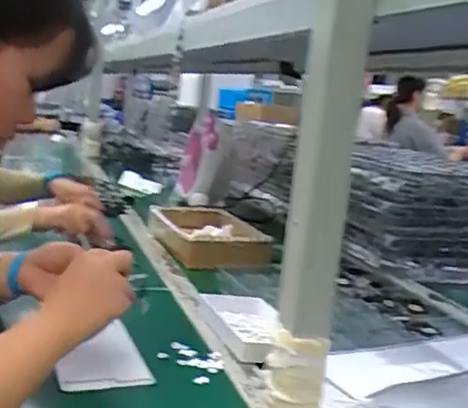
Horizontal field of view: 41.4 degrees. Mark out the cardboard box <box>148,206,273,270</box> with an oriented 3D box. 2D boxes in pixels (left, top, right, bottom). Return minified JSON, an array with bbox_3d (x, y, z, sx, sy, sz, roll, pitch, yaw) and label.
[{"bbox_3d":[-0.066,0.066,1.325,0.186,0.064,0.331,1,11,-22],"label":"cardboard box"}]

